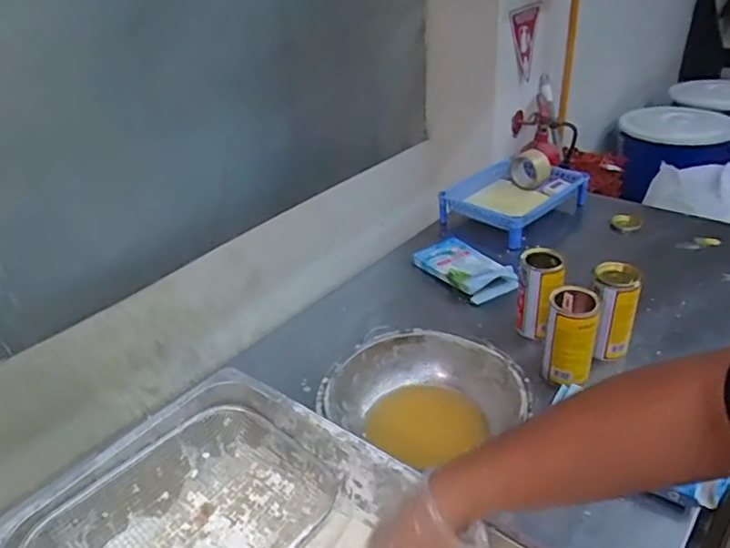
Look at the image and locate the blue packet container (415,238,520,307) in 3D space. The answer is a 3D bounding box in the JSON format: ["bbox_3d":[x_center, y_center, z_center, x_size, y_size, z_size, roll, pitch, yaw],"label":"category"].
[{"bbox_3d":[0.203,-0.012,1.137,0.113,0.033,0.226,-19,35,-21],"label":"blue packet container"}]

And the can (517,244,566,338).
[{"bbox_3d":[0.291,0.032,0.937,0.064,0.137,0.067,-4,33,2],"label":"can"}]

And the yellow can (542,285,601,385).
[{"bbox_3d":[0.308,0.094,0.842,0.067,0.135,0.063,7,35,19],"label":"yellow can"}]

